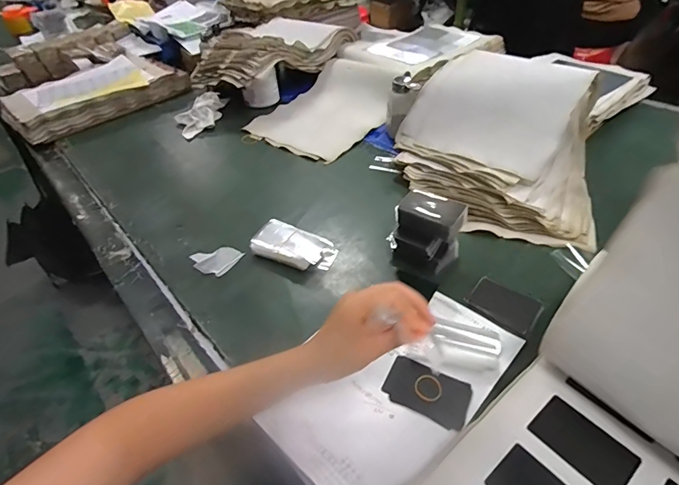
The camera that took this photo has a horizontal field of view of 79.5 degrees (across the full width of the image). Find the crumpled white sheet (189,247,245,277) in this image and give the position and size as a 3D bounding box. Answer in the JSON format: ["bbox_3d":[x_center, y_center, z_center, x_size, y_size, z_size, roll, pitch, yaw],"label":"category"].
[{"bbox_3d":[-0.193,0.024,0.652,0.042,0.034,0.069,31,54,34],"label":"crumpled white sheet"}]

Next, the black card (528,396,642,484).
[{"bbox_3d":[0.233,0.192,0.390,0.052,0.004,0.083,-31,48,-25],"label":"black card"}]

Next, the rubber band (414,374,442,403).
[{"bbox_3d":[0.104,0.170,0.479,0.032,0.004,0.033,-3,42,3],"label":"rubber band"}]

